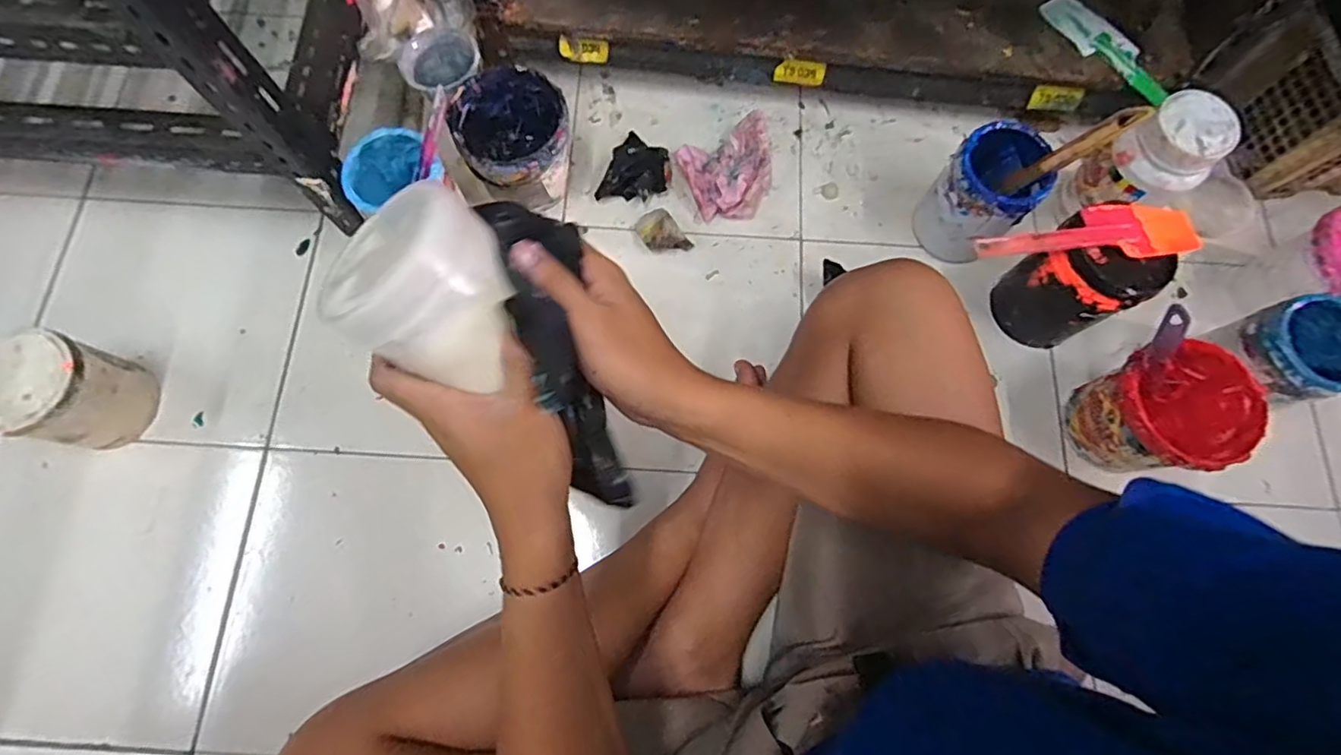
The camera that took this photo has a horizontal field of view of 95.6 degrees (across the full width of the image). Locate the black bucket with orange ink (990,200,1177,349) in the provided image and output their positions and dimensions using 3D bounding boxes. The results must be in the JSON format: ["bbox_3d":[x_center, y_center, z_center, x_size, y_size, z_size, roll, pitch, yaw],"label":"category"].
[{"bbox_3d":[0.438,-0.101,0.670,0.096,0.153,0.110,-41,78,-12],"label":"black bucket with orange ink"}]

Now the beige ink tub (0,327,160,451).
[{"bbox_3d":[-0.626,0.016,0.634,0.111,0.118,0.101,0,73,-1],"label":"beige ink tub"}]

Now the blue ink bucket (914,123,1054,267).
[{"bbox_3d":[0.356,-0.206,0.705,0.098,0.138,0.096,0,73,-1],"label":"blue ink bucket"}]

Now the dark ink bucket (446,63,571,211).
[{"bbox_3d":[-0.180,-0.272,0.725,0.123,0.124,0.129,0,73,-1],"label":"dark ink bucket"}]

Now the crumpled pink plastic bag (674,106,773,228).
[{"bbox_3d":[0.077,-0.260,0.755,0.119,0.066,0.111,-24,75,-8],"label":"crumpled pink plastic bag"}]

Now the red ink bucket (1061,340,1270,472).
[{"bbox_3d":[0.515,0.037,0.637,0.136,0.139,0.124,-11,74,-4],"label":"red ink bucket"}]

